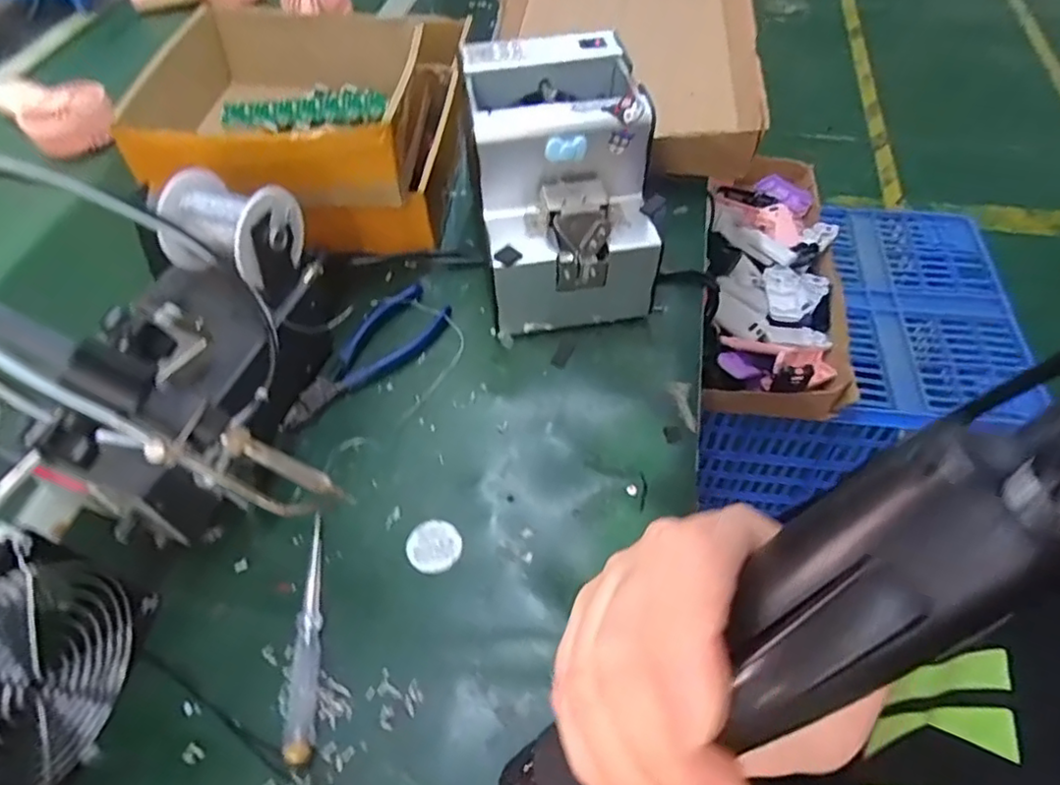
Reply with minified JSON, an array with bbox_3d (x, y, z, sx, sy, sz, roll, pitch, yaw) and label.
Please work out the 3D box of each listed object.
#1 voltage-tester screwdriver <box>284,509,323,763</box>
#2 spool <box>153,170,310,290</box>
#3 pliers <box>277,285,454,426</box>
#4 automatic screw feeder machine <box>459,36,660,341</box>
[{"bbox_3d":[-0.129,0.136,0.359,0.015,0.015,0.136,-8,55,-1],"label":"voltage-tester screwdriver"},{"bbox_3d":[-0.197,-0.101,0.413,0.075,0.067,0.067,11,57,13],"label":"spool"},{"bbox_3d":[-0.124,-0.030,0.469,0.050,0.023,0.155,31,63,23],"label":"pliers"},{"bbox_3d":[0.019,-0.159,0.487,0.131,0.152,0.168,-8,54,-4],"label":"automatic screw feeder machine"}]

